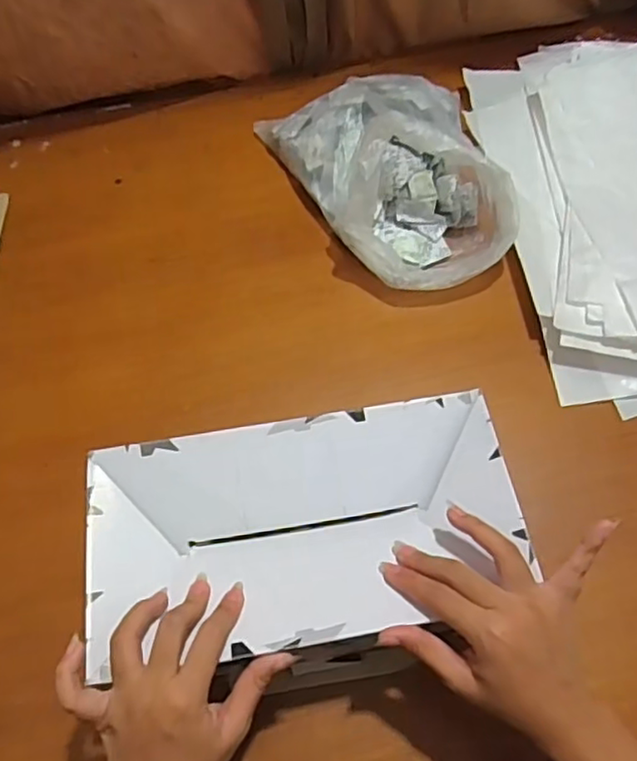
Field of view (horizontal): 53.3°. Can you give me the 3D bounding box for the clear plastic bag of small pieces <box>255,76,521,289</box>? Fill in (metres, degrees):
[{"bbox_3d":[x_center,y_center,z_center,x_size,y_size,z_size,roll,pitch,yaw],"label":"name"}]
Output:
[{"bbox_3d":[0.088,-0.225,0.627,0.194,0.111,0.276,-27,67,-12],"label":"clear plastic bag of small pieces"}]

